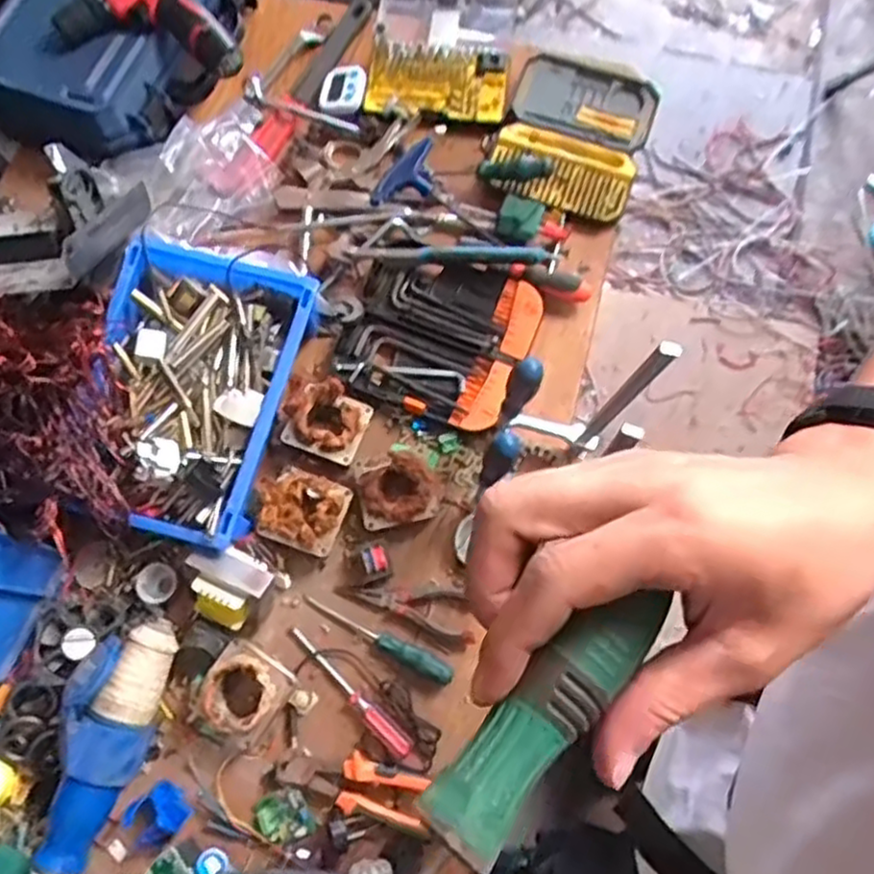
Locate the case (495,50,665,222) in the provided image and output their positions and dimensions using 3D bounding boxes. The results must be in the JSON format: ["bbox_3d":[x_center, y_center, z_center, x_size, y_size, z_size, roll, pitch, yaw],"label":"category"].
[{"bbox_3d":[0.189,-0.424,0.954,0.187,0.026,0.261,18,73,7],"label":"case"}]

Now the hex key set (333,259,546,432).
[{"bbox_3d":[0.001,-0.128,0.864,0.209,0.020,0.201,23,74,9],"label":"hex key set"}]

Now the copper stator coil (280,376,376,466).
[{"bbox_3d":[-0.127,-0.020,0.807,0.090,0.049,0.089,15,73,6],"label":"copper stator coil"}]

